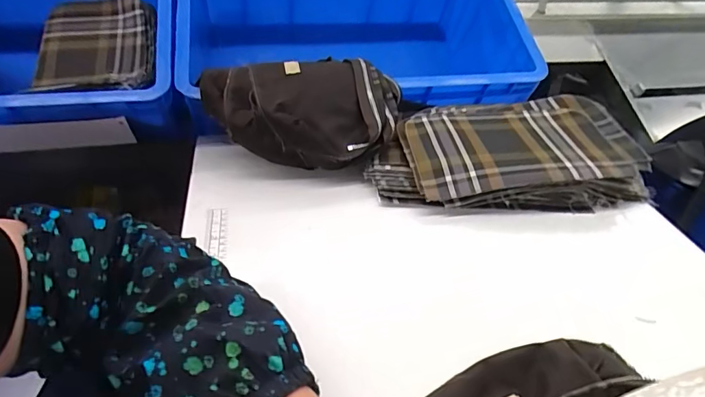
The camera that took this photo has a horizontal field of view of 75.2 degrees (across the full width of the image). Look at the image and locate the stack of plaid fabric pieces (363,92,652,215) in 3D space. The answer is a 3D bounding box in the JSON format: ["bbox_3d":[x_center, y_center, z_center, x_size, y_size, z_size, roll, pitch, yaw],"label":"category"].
[{"bbox_3d":[0.184,-0.059,0.574,0.329,0.058,0.173,-2,36,-6],"label":"stack of plaid fabric pieces"}]

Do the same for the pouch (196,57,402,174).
[{"bbox_3d":[-0.051,-0.111,0.578,0.224,0.088,0.155,-19,41,-27],"label":"pouch"}]

